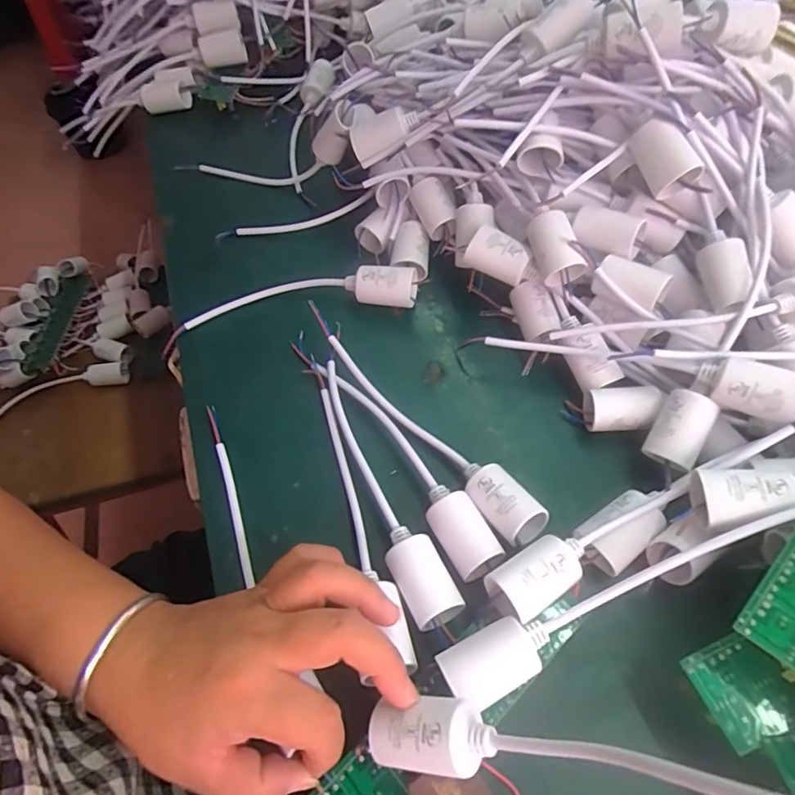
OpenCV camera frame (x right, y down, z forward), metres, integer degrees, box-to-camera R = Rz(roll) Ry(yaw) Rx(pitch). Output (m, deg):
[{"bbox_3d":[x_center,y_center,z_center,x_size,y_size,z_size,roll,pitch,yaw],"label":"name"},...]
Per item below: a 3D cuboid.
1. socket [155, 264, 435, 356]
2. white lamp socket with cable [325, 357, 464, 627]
[{"bbox_3d":[-0.081,-0.075,0.401,0.202,0.025,0.049,-12,58,-6],"label":"socket"},{"bbox_3d":[-0.017,0.048,0.323,0.027,0.029,0.181,-24,60,-13],"label":"white lamp socket with cable"}]

